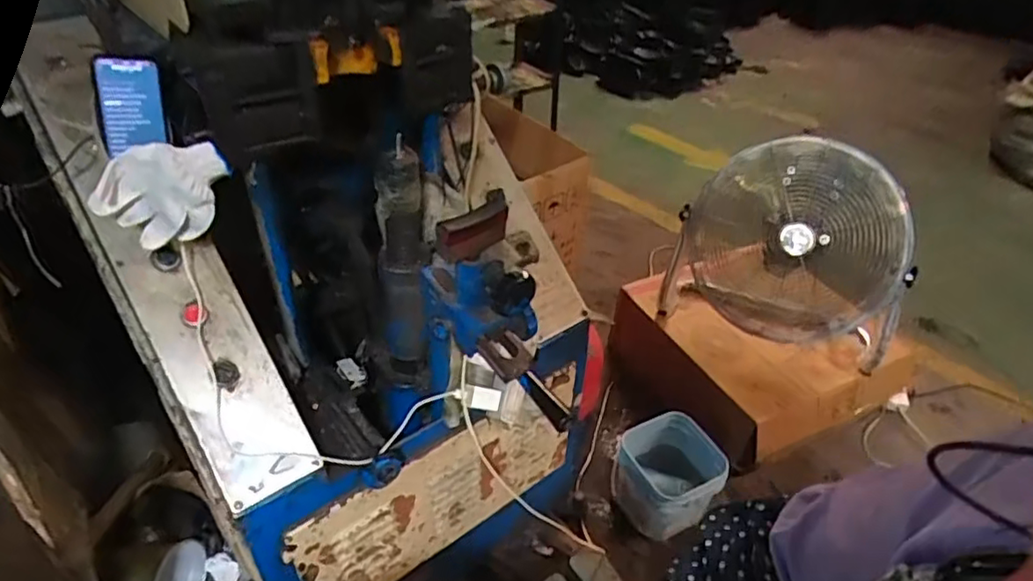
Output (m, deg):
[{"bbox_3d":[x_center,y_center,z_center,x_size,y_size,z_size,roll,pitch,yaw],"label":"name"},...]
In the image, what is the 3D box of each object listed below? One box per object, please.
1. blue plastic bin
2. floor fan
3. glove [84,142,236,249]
[{"bbox_3d":[0.371,0.444,1.490,0.226,0.180,0.231,-23,45,-26],"label":"blue plastic bin"},{"bbox_3d":[0.730,-0.107,1.626,0.565,0.491,0.298,25,45,27],"label":"floor fan"},{"bbox_3d":[-0.404,-0.110,0.710,0.140,0.125,0.037,-10,41,-13],"label":"glove"}]

